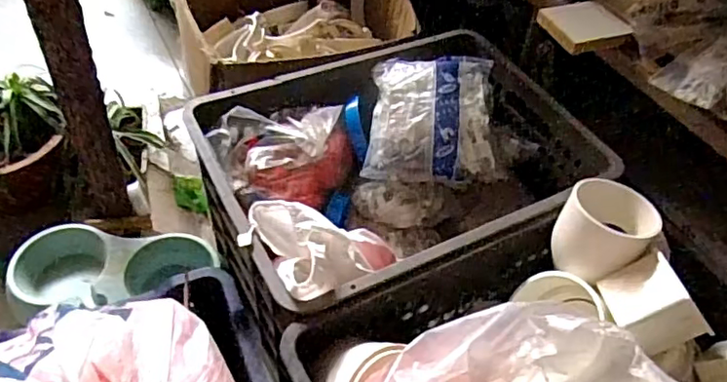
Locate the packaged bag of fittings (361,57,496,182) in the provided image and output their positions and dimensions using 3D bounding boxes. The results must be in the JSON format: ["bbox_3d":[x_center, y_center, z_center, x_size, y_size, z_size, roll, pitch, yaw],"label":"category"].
[{"bbox_3d":[0.092,-0.107,0.834,0.177,0.065,0.194,-4,77,18],"label":"packaged bag of fittings"}]

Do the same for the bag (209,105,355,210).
[{"bbox_3d":[-0.106,-0.052,0.794,0.188,0.094,0.127,-3,49,-9],"label":"bag"}]

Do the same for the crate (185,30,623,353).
[{"bbox_3d":[0.048,-0.031,0.812,0.494,0.160,0.375,-17,53,-21],"label":"crate"}]

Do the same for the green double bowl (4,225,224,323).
[{"bbox_3d":[-0.354,0.112,0.838,0.279,0.052,0.128,-2,49,-8],"label":"green double bowl"}]

